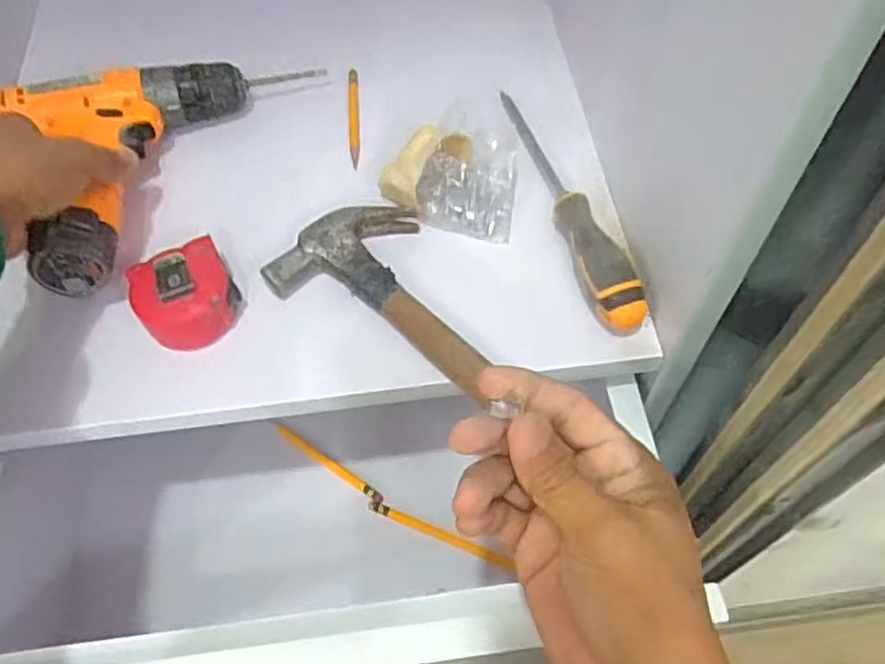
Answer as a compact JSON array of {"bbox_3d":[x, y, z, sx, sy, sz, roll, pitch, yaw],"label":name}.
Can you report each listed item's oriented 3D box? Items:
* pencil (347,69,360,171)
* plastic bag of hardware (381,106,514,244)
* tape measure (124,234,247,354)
[{"bbox_3d":[-0.072,-0.175,0.582,0.009,0.010,0.106,-4,58,0],"label":"pencil"},{"bbox_3d":[0.003,-0.113,0.515,0.099,0.049,0.069,7,59,7],"label":"plastic bag of hardware"},{"bbox_3d":[-0.167,-0.020,0.471,0.067,0.043,0.067,-26,61,-13],"label":"tape measure"}]

